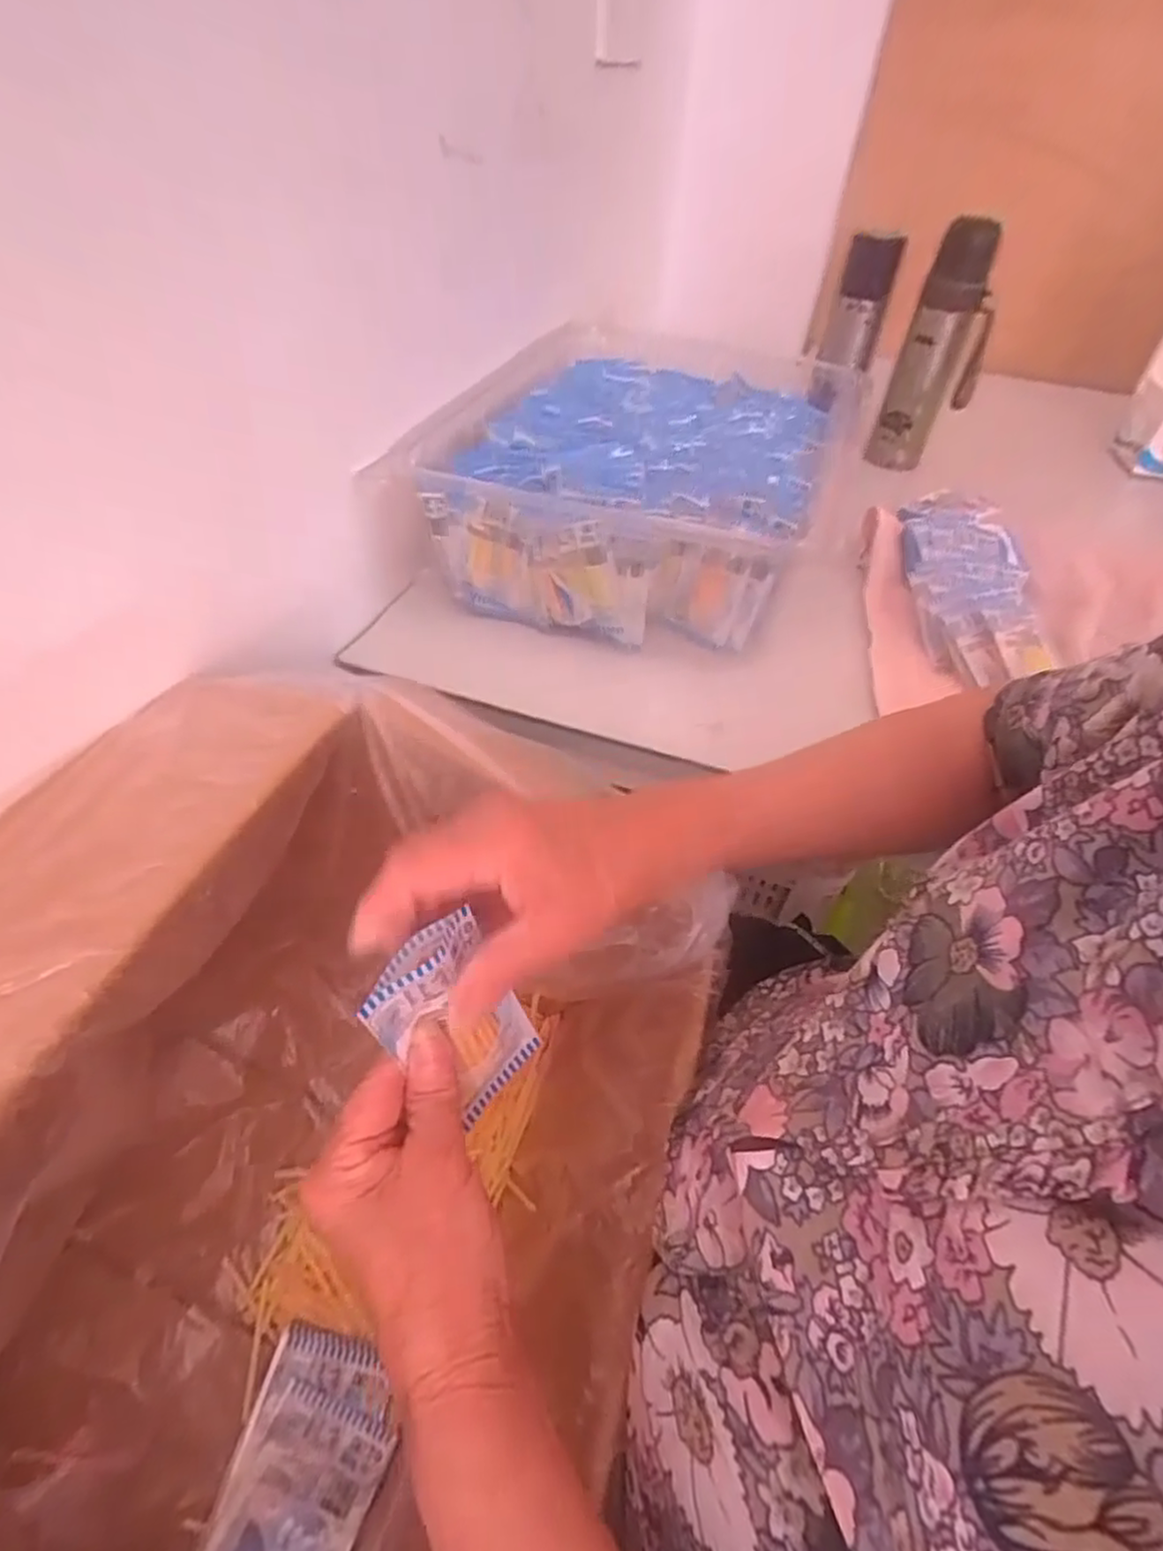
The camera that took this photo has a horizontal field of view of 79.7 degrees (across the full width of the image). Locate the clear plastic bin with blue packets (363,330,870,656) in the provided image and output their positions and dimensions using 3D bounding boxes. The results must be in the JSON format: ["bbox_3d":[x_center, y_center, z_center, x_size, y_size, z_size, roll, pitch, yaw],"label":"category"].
[{"bbox_3d":[0.055,-0.290,0.685,0.333,0.119,0.416,17,47,12],"label":"clear plastic bin with blue packets"}]

